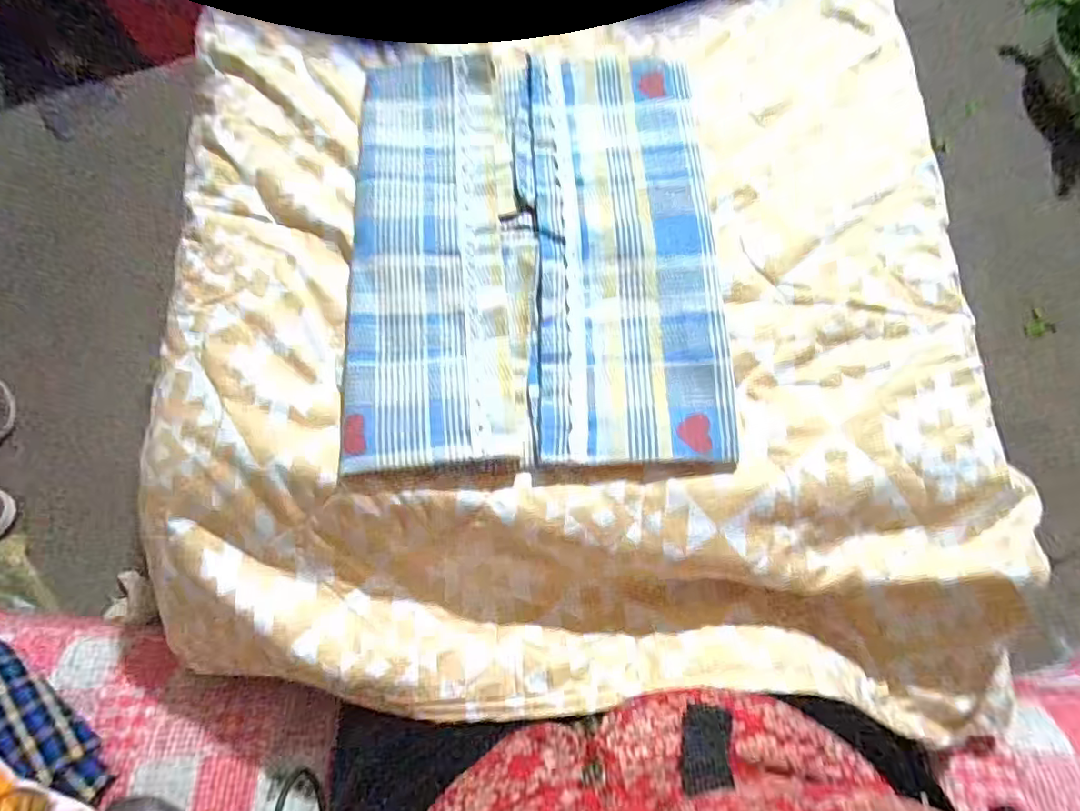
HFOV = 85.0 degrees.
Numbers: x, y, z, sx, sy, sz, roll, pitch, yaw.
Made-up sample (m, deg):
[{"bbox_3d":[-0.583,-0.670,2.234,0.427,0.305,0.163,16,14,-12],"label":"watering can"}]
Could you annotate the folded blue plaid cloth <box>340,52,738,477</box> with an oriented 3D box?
[{"bbox_3d":[-0.006,-0.127,0.452,0.278,0.016,0.353,-3,69,0],"label":"folded blue plaid cloth"}]

